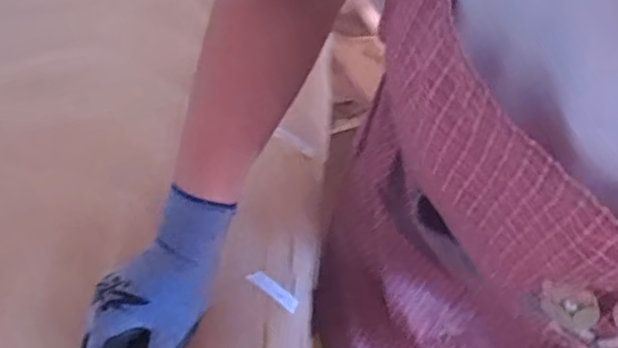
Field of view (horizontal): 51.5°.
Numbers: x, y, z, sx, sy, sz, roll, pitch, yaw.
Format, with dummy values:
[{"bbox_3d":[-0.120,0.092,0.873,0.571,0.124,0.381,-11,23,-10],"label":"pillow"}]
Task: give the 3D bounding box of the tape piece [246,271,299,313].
[{"bbox_3d":[-0.031,0.101,0.559,0.050,0.005,0.013,36,62,6],"label":"tape piece"}]

